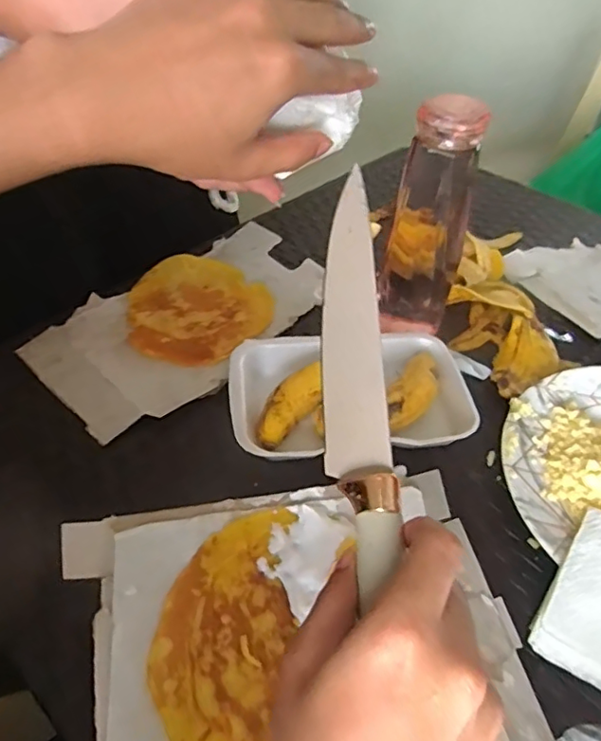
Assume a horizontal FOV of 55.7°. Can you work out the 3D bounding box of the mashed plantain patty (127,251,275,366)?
[{"bbox_3d":[-0.094,-0.059,0.526,0.132,0.008,0.143,1,46,-1],"label":"mashed plantain patty"}]

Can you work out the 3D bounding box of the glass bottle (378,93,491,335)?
[{"bbox_3d":[0.103,-0.120,0.470,0.065,0.197,0.071,14,47,11],"label":"glass bottle"}]

